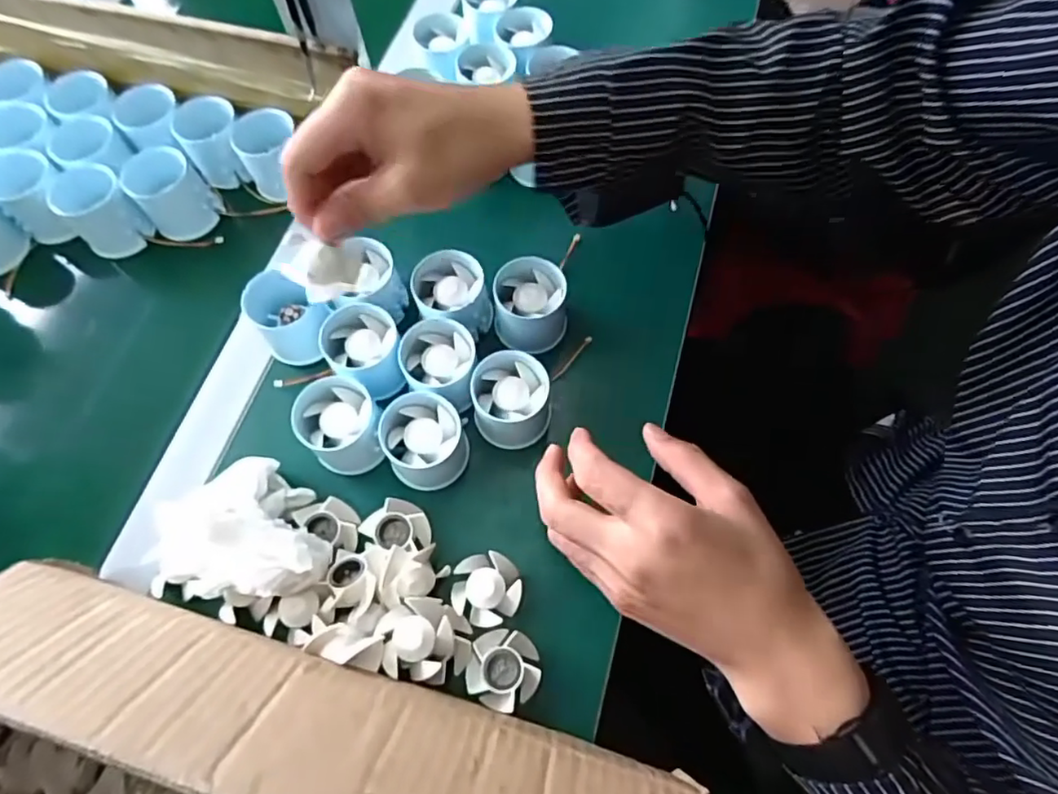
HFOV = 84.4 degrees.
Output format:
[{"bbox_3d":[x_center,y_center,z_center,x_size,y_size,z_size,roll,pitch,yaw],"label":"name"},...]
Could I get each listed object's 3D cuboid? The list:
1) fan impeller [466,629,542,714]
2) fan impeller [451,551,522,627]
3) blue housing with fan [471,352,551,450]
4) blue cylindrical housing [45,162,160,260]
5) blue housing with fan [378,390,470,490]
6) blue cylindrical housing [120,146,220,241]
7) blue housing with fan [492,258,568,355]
[{"bbox_3d":[-0.015,0.164,0.353,0.042,0.016,0.043,-1,67,2],"label":"fan impeller"},{"bbox_3d":[-0.027,0.121,0.372,0.042,0.018,0.043,-1,67,2],"label":"fan impeller"},{"bbox_3d":[-0.012,0.002,0.402,0.051,0.048,0.049,0,67,2],"label":"blue housing with fan"},{"bbox_3d":[-0.348,-0.153,0.475,0.054,0.047,0.063,-41,71,-14],"label":"blue cylindrical housing"},{"bbox_3d":[-0.069,0.030,0.394,0.050,0.050,0.051,-1,67,2],"label":"blue housing with fan"},{"bbox_3d":[-0.292,-0.166,0.479,0.054,0.053,0.049,-36,70,-12],"label":"blue cylindrical housing"},{"bbox_3d":[0.001,-0.067,0.429,0.052,0.046,0.050,-1,67,2],"label":"blue housing with fan"}]

